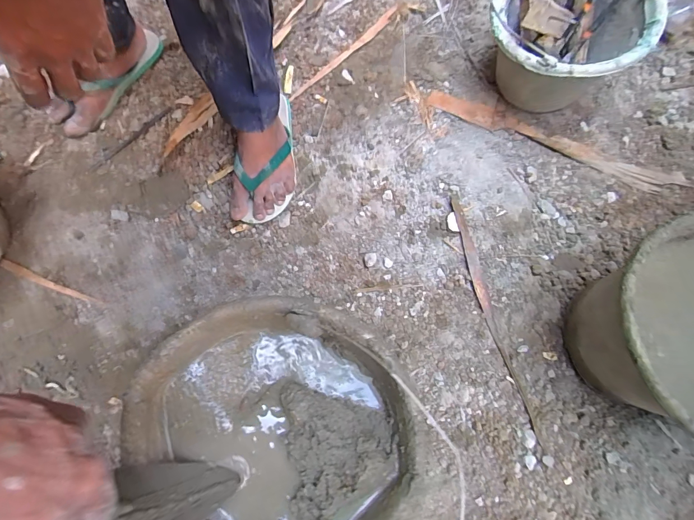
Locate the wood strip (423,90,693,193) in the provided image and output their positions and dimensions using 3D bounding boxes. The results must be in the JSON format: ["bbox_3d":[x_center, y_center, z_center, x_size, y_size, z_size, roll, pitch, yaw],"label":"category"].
[{"bbox_3d":[0.401,-0.237,0.707,0.511,0.015,0.051,24,77,6],"label":"wood strip"}]

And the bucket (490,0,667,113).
[{"bbox_3d":[0.364,-0.388,0.641,0.244,0.215,0.239,0,75,0],"label":"bucket"}]

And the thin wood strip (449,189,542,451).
[{"bbox_3d":[0.243,0.085,0.615,0.032,0.013,0.414,-14,76,-4],"label":"thin wood strip"}]

